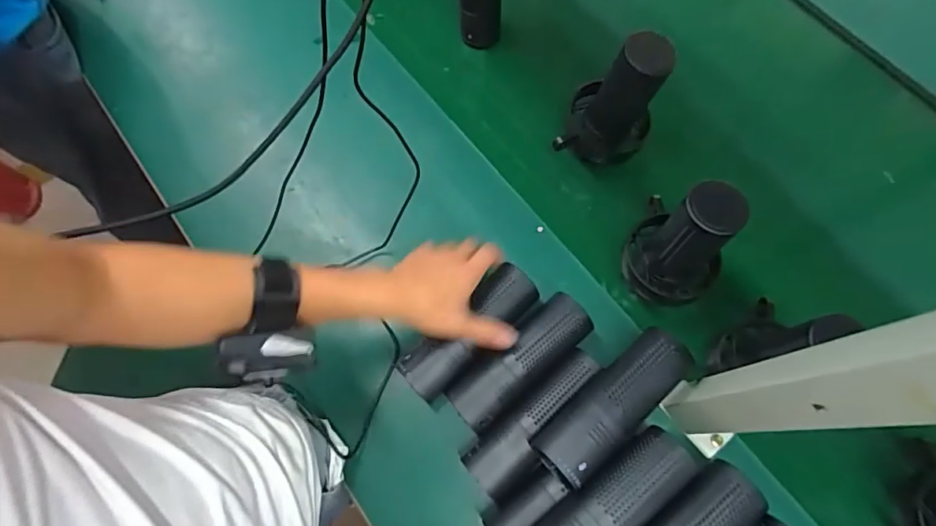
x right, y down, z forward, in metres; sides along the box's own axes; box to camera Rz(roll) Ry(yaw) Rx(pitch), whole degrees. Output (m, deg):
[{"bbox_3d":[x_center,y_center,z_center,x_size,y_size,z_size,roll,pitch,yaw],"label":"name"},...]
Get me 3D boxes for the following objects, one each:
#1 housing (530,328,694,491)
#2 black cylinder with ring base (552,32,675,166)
[{"bbox_3d":[0.134,0.129,0.471,0.163,0.053,0.054,-38,75,-11],"label":"housing"},{"bbox_3d":[0.157,-0.173,0.550,0.096,0.130,0.089,18,73,7],"label":"black cylinder with ring base"}]

